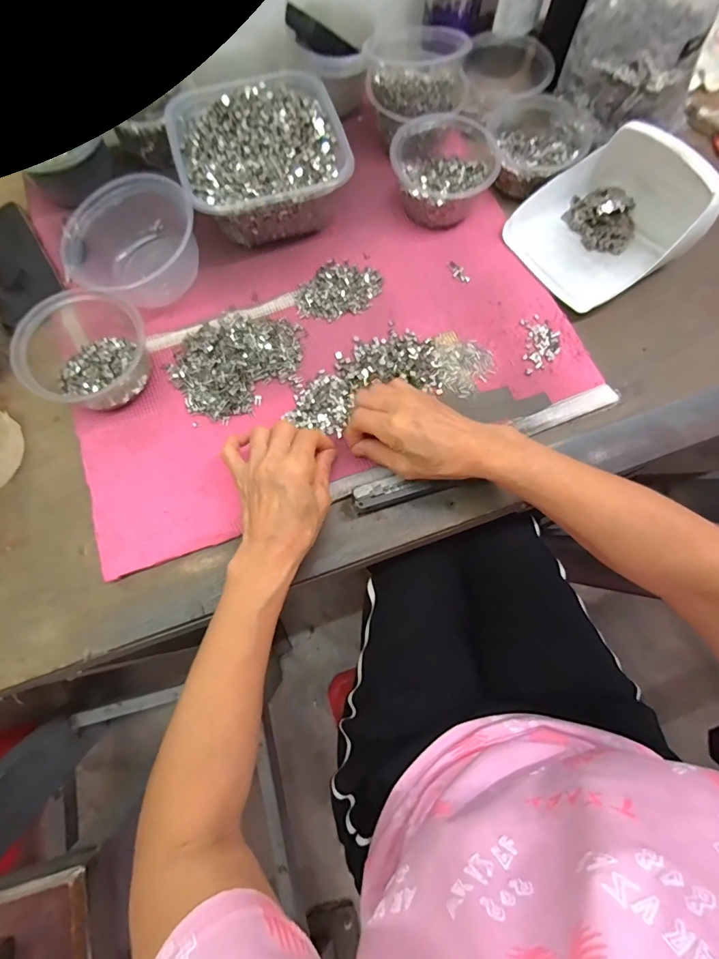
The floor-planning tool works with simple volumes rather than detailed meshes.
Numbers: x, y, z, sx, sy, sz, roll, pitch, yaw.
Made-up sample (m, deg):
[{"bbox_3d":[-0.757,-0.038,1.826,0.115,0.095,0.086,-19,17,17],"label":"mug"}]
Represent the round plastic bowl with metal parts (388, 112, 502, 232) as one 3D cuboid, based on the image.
[{"bbox_3d":[0.093,-0.346,0.489,0.111,0.056,0.113,0,75,-1],"label":"round plastic bowl with metal parts"}]

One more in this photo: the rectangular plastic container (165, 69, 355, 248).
[{"bbox_3d":[-0.107,-0.350,0.481,0.168,0.071,0.173,-18,76,-6],"label":"rectangular plastic container"}]

